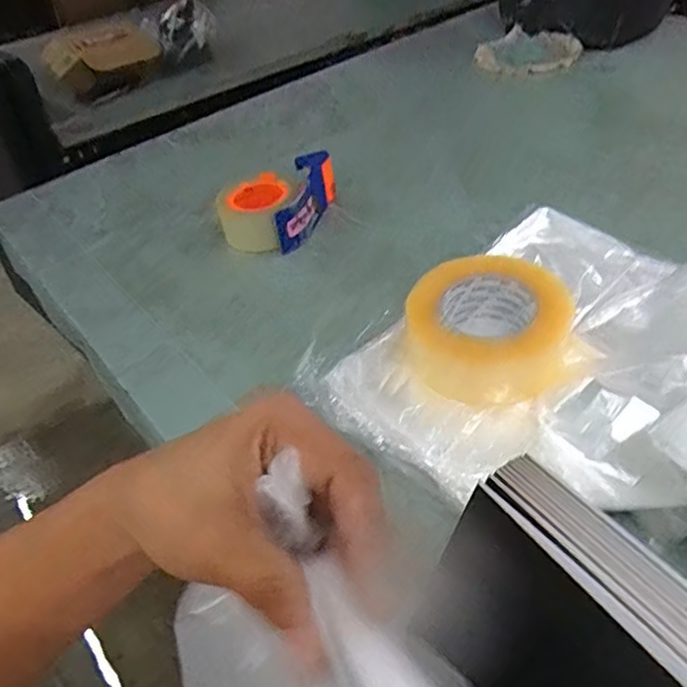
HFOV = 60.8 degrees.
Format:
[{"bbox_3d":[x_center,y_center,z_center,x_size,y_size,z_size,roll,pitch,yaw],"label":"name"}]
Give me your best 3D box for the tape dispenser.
[{"bbox_3d":[-0.087,-0.175,0.726,0.120,0.058,0.151,8,45,16],"label":"tape dispenser"}]

